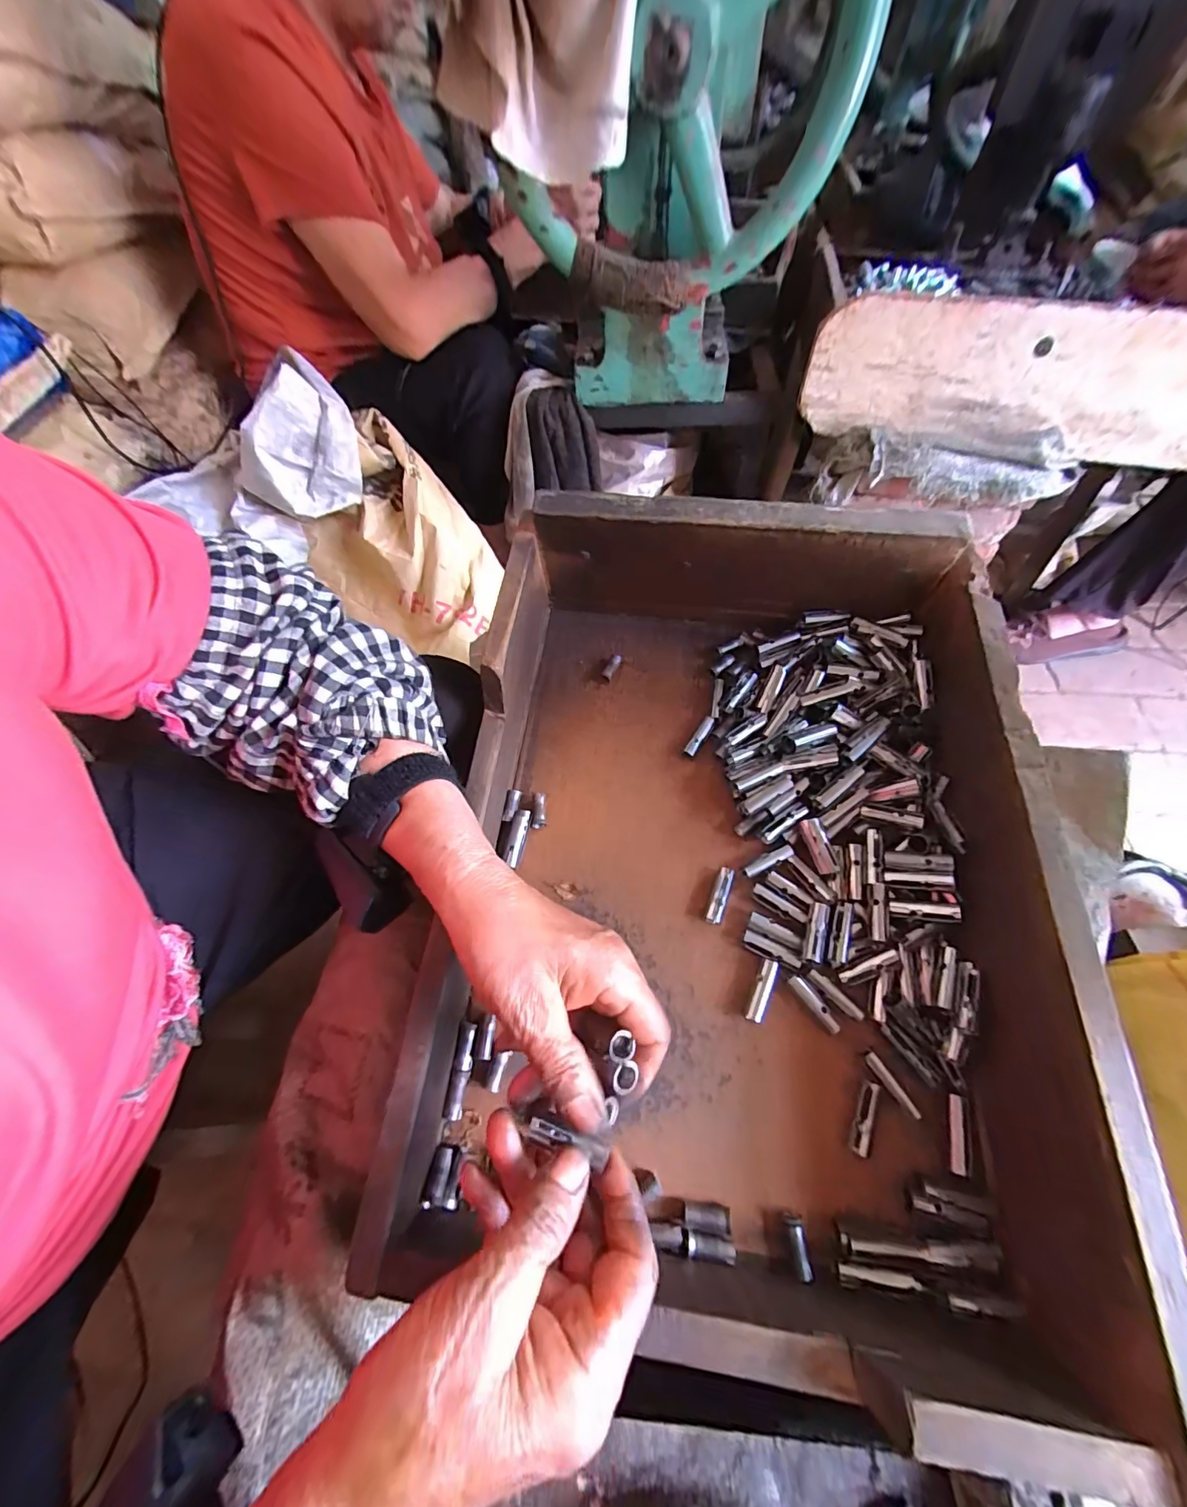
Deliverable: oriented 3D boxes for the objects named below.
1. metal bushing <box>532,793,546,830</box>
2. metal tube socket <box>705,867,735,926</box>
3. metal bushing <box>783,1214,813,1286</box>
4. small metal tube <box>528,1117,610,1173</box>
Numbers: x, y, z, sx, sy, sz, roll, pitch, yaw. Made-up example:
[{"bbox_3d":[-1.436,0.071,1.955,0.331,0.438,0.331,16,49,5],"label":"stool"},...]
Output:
[{"bbox_3d":[-0.040,0.042,0.370,0.010,0.010,0.026,0,60,2],"label":"metal bushing"},{"bbox_3d":[0.085,0.096,0.337,0.011,0.011,0.037,19,62,13],"label":"metal tube socket"},{"bbox_3d":[0.106,0.254,0.258,0.009,0.007,0.025,-6,60,-2],"label":"metal bushing"},{"bbox_3d":[-0.011,0.174,0.225,0.036,0.008,0.011,9,61,6],"label":"small metal tube"}]

